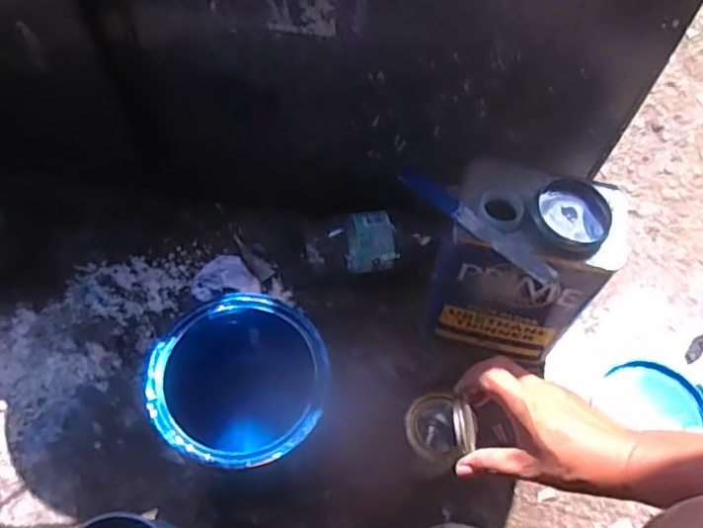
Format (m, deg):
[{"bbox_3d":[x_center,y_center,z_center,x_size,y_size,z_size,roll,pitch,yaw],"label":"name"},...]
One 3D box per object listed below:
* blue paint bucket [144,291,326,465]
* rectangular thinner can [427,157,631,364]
[{"bbox_3d":[-0.108,0.146,0.680,0.155,0.210,0.159,1,63,-1],"label":"blue paint bucket"},{"bbox_3d":[0.185,0.010,0.734,0.161,0.243,0.115,19,64,8],"label":"rectangular thinner can"}]

